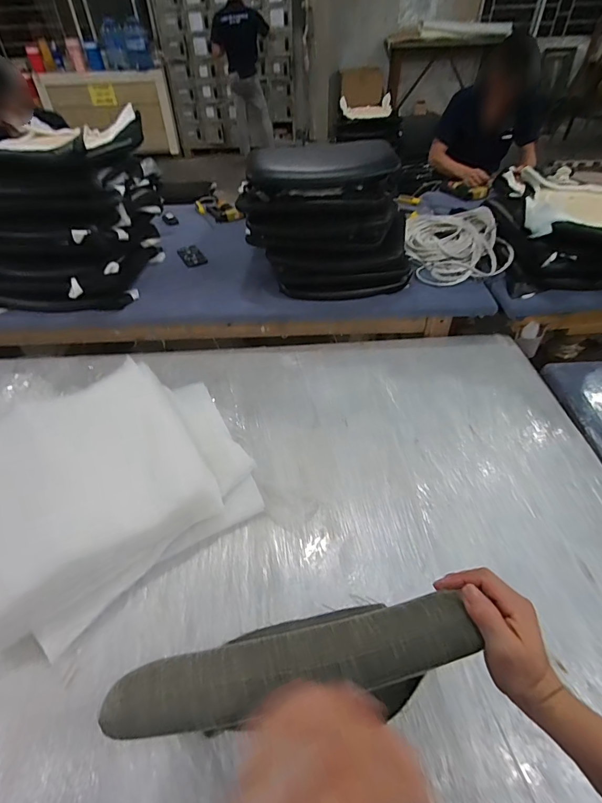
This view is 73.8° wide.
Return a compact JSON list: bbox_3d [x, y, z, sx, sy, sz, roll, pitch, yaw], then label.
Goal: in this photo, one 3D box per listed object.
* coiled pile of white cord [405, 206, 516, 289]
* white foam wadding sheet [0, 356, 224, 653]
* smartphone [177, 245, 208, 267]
[{"bbox_3d":[0.553,-0.627,1.520,0.331,0.145,0.486,-6,46,-4],"label":"coiled pile of white cord"},{"bbox_3d":[-0.516,0.153,0.896,0.529,0.111,0.536,-26,52,-21],"label":"white foam wadding sheet"},{"bbox_3d":[-0.434,-0.580,1.590,0.084,0.006,0.167,-22,49,-19],"label":"smartphone"}]

